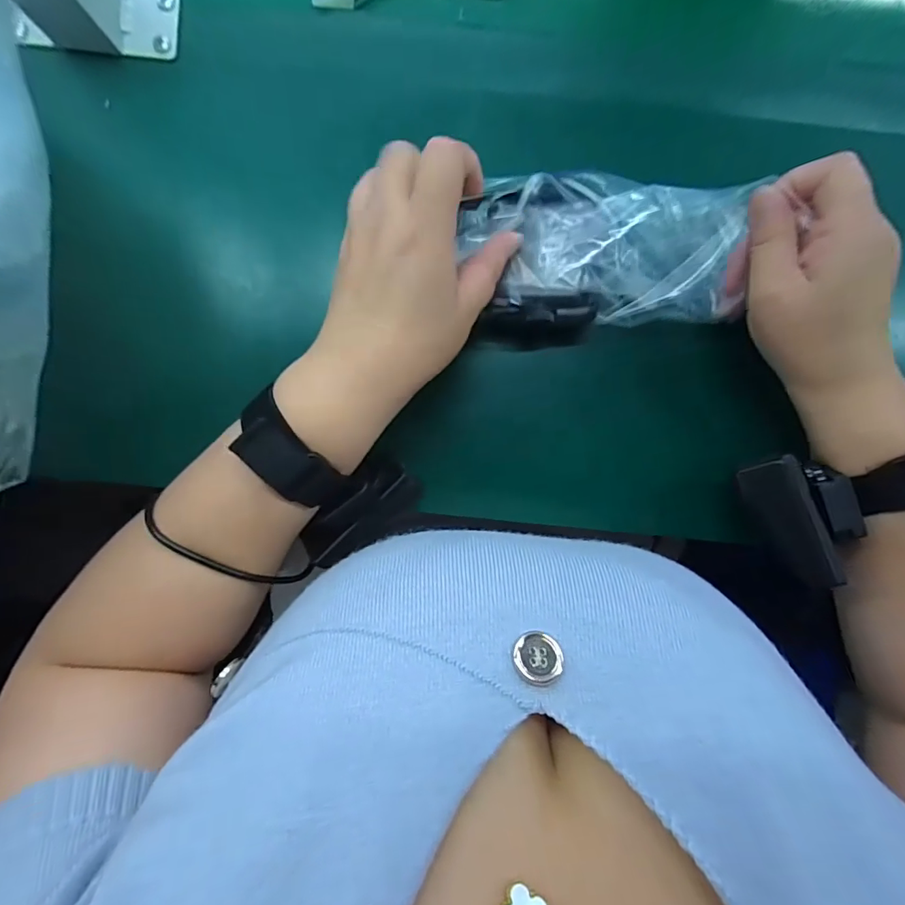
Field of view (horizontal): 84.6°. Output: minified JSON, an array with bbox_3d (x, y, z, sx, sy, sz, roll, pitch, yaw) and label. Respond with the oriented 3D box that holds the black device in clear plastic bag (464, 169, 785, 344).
[{"bbox_3d":[0.083,-0.109,0.278,0.148,0.053,0.081,-8,91,-1],"label":"black device in clear plastic bag"}]

